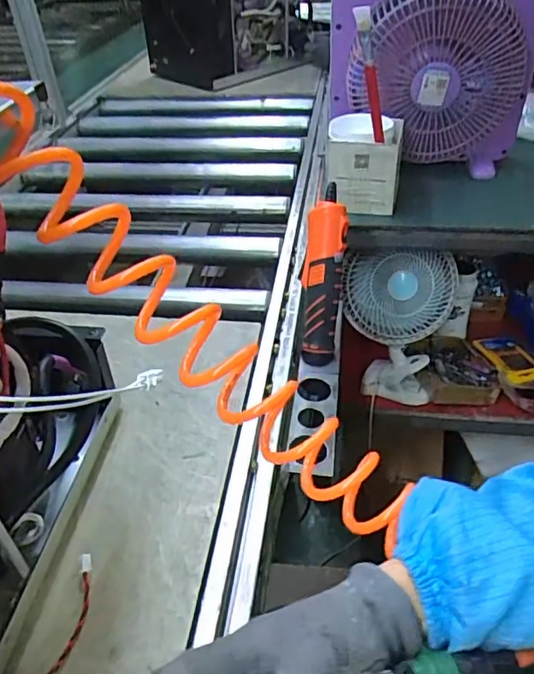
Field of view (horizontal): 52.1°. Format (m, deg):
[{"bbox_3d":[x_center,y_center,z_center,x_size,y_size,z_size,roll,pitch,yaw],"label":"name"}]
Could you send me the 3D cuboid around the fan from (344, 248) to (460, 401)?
[{"bbox_3d":[0.242,-0.033,1.029,0.203,0.272,0.109,7,41,12],"label":"fan"}]

